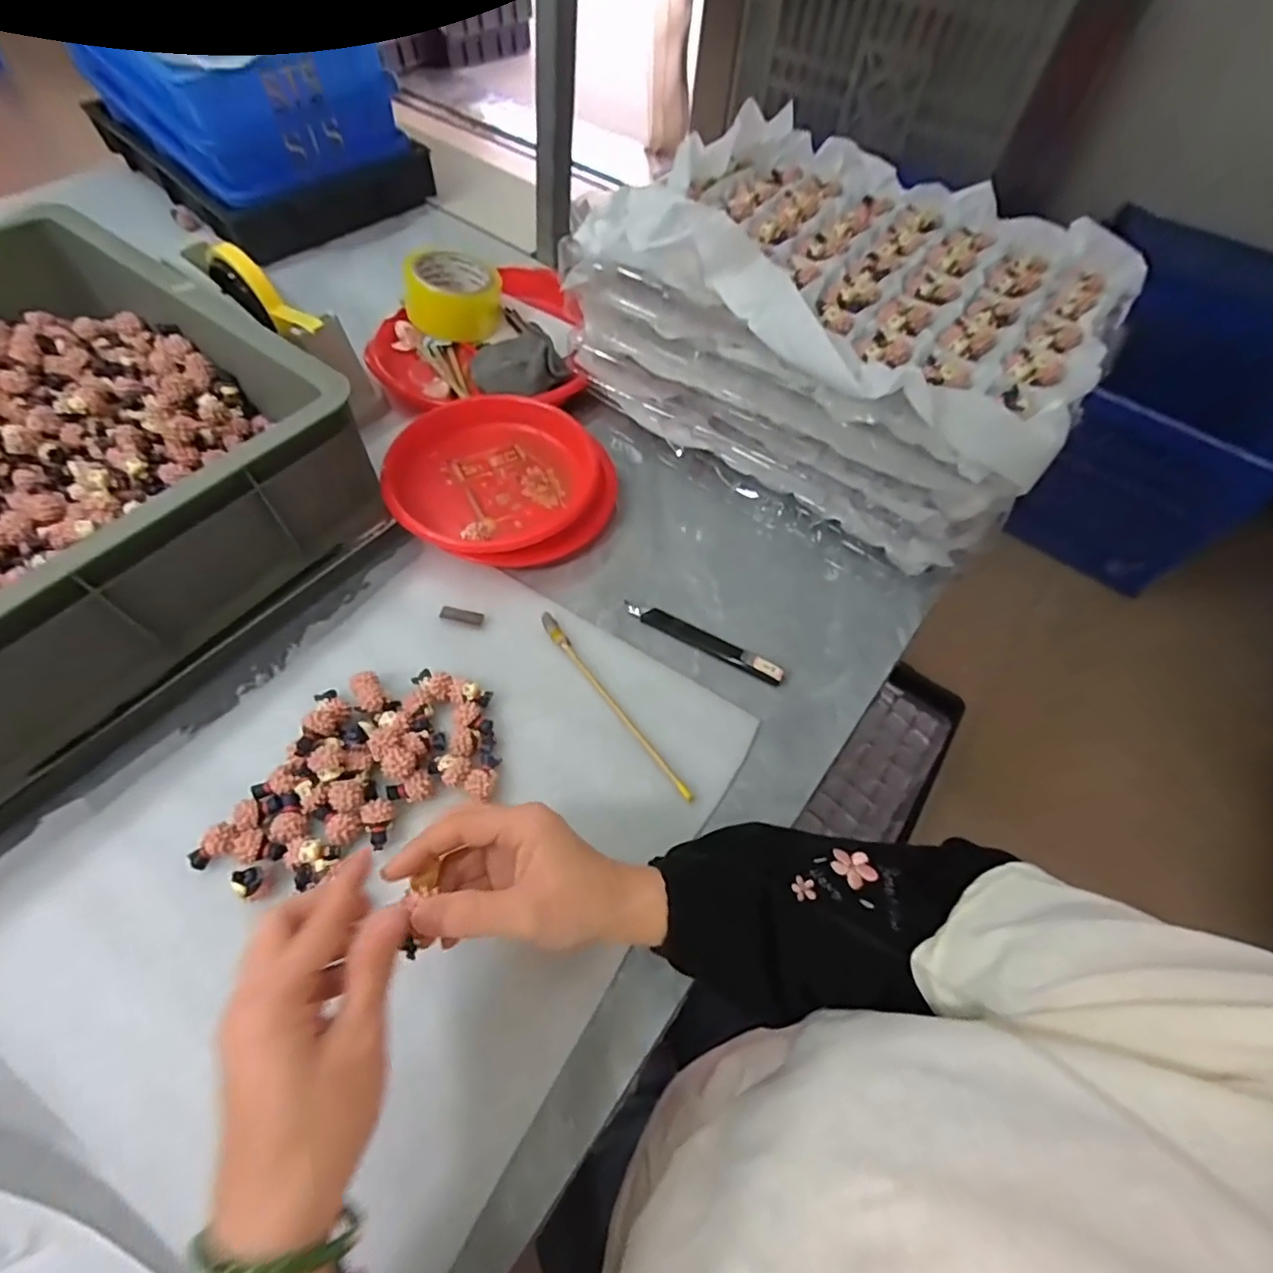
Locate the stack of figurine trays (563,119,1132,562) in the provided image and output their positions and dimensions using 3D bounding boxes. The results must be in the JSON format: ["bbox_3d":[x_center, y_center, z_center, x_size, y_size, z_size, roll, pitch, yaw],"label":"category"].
[{"bbox_3d":[0.180,-0.255,0.515,0.286,0.185,0.373,-39,69,-23],"label":"stack of figurine trays"}]

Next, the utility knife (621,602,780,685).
[{"bbox_3d":[0.052,0.003,0.468,0.135,0.011,0.014,28,61,12],"label":"utility knife"}]

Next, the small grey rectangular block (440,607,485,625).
[{"bbox_3d":[-0.139,-0.017,0.467,0.035,0.004,0.011,12,59,3],"label":"small grey rectangular block"}]

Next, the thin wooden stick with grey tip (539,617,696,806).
[{"bbox_3d":[-0.019,0.048,0.434,0.011,0.004,0.182,-31,66,-20],"label":"thin wooden stick with grey tip"}]

